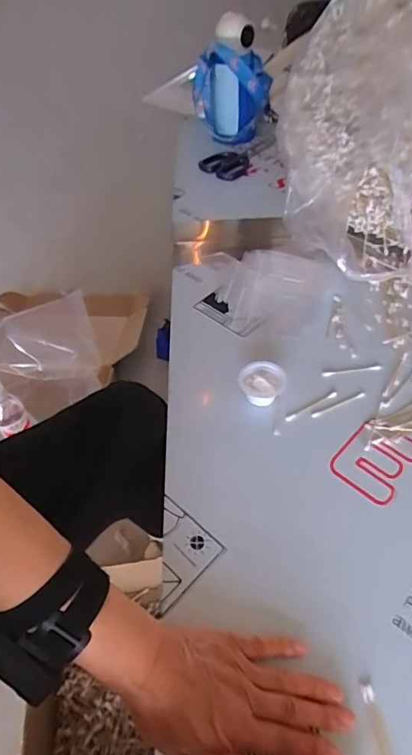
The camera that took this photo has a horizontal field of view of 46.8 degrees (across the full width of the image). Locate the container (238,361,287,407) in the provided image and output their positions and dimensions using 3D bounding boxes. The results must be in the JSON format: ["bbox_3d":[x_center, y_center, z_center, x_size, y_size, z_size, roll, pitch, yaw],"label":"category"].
[{"bbox_3d":[0.066,0.007,0.561,0.054,0.027,0.049,7,52,9],"label":"container"}]

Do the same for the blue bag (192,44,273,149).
[{"bbox_3d":[0.049,-0.565,0.957,0.155,0.159,0.103,1,51,5],"label":"blue bag"}]

